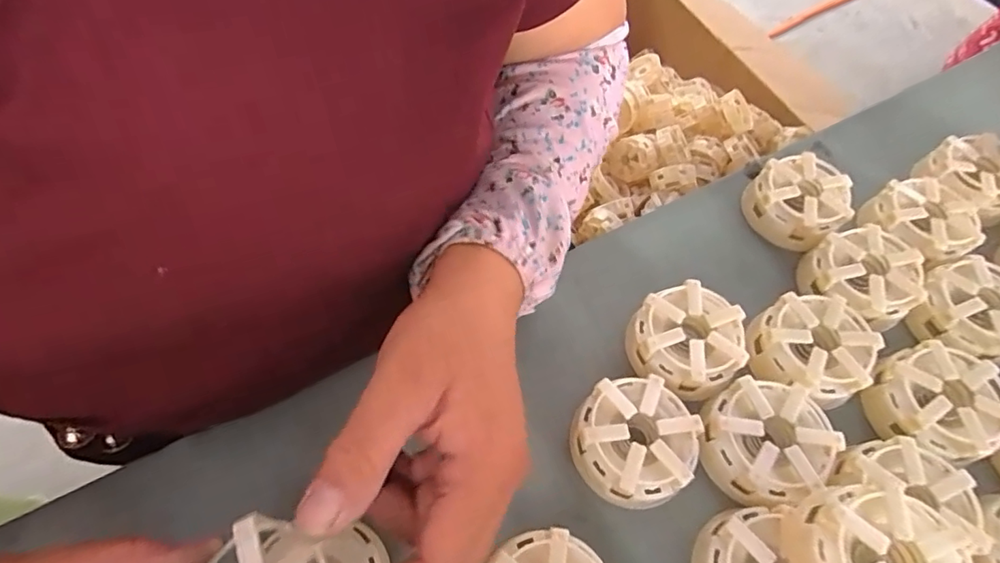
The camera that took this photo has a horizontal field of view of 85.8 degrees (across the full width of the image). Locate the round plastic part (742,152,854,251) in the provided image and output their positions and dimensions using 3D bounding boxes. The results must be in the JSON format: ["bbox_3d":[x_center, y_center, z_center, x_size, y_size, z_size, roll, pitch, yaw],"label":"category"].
[{"bbox_3d":[0.212,-0.057,0.383,0.057,0.032,0.063,-32,65,-19],"label":"round plastic part"}]

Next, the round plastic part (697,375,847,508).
[{"bbox_3d":[0.144,0.086,0.292,0.062,0.028,0.061,1,60,-1],"label":"round plastic part"}]

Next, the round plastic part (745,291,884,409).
[{"bbox_3d":[0.185,0.040,0.322,0.065,0.032,0.062,1,60,-1],"label":"round plastic part"}]

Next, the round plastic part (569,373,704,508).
[{"bbox_3d":[0.072,0.086,0.292,0.061,0.029,0.063,1,60,-1],"label":"round plastic part"}]

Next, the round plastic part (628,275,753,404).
[{"bbox_3d":[0.112,0.037,0.323,0.063,0.034,0.061,1,60,-1],"label":"round plastic part"}]

